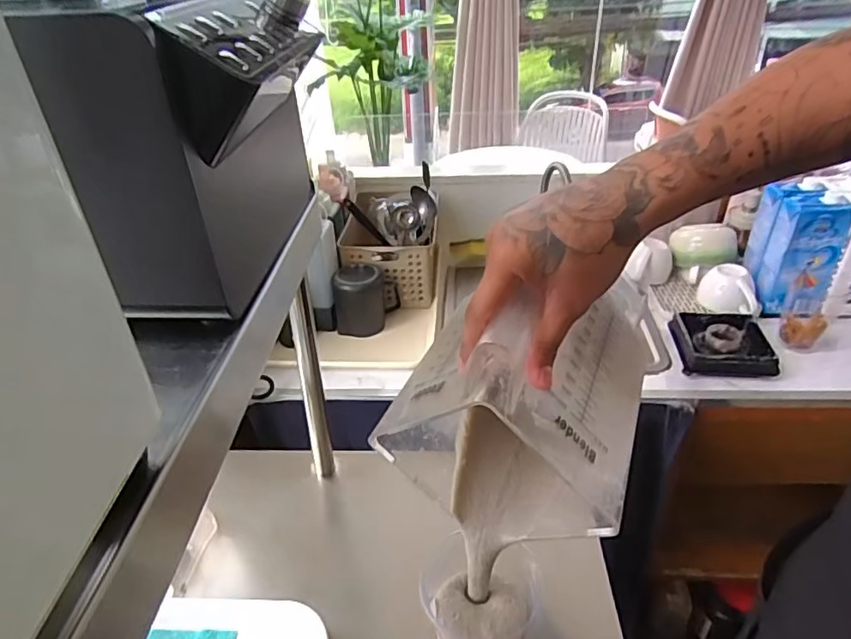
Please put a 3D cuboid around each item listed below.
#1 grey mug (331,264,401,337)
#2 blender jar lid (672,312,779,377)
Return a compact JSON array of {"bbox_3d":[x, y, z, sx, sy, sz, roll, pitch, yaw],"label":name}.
[{"bbox_3d":[-0.108,-0.037,1.032,0.117,0.107,0.082,-6,34,-5],"label":"grey mug"},{"bbox_3d":[0.484,0.037,0.935,0.145,0.030,0.144,3,34,8],"label":"blender jar lid"}]

